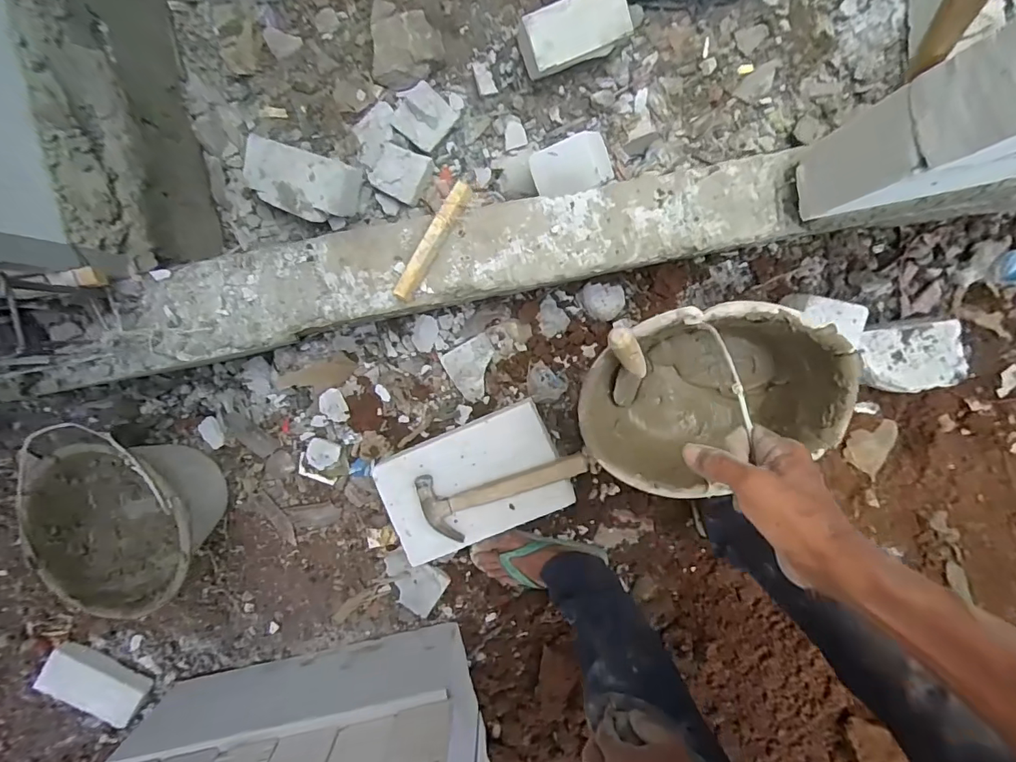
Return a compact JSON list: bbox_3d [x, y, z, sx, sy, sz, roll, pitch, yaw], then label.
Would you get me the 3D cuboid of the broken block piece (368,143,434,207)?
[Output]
[{"bbox_3d":[-0.222,-0.438,1.026,0.115,0.043,0.107,27,95,-4],"label":"broken block piece"}]

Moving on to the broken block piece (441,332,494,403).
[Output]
[{"bbox_3d":[-0.062,-0.023,0.941,0.096,0.033,0.118,-26,114,9],"label":"broken block piece"}]

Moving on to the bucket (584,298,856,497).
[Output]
[{"bbox_3d":[0.261,0.015,0.692,0.320,0.187,0.220,-22,89,0],"label":"bucket"}]

